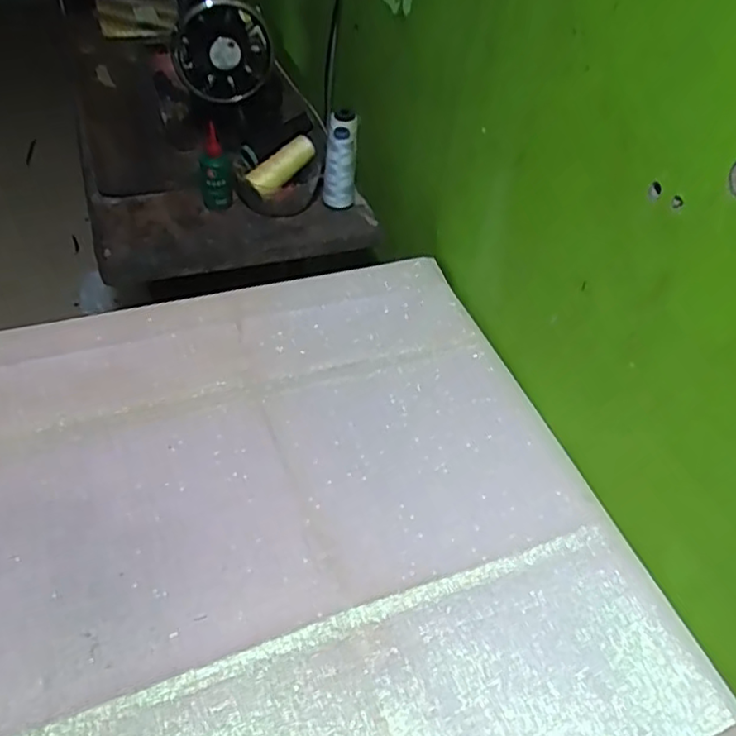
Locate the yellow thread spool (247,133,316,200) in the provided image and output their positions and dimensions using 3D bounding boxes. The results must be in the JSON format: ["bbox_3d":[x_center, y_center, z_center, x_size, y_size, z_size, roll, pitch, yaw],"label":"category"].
[{"bbox_3d":[-0.121,-0.288,0.926,0.034,0.037,0.114,33,66,24],"label":"yellow thread spool"}]

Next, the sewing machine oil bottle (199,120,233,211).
[{"bbox_3d":[-0.211,-0.272,0.900,0.041,0.123,0.034,-6,47,-11],"label":"sewing machine oil bottle"}]

